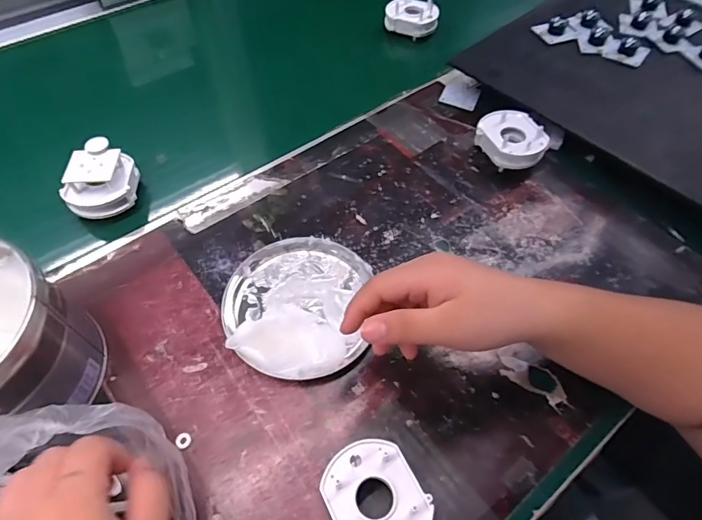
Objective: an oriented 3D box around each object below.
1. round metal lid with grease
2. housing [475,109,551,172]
[{"bbox_3d":[-0.047,0.032,0.379,0.116,0.030,0.125,1,56,-2],"label":"round metal lid with grease"},{"bbox_3d":[0.166,-0.123,0.479,0.073,0.039,0.066,22,58,12],"label":"housing"}]

